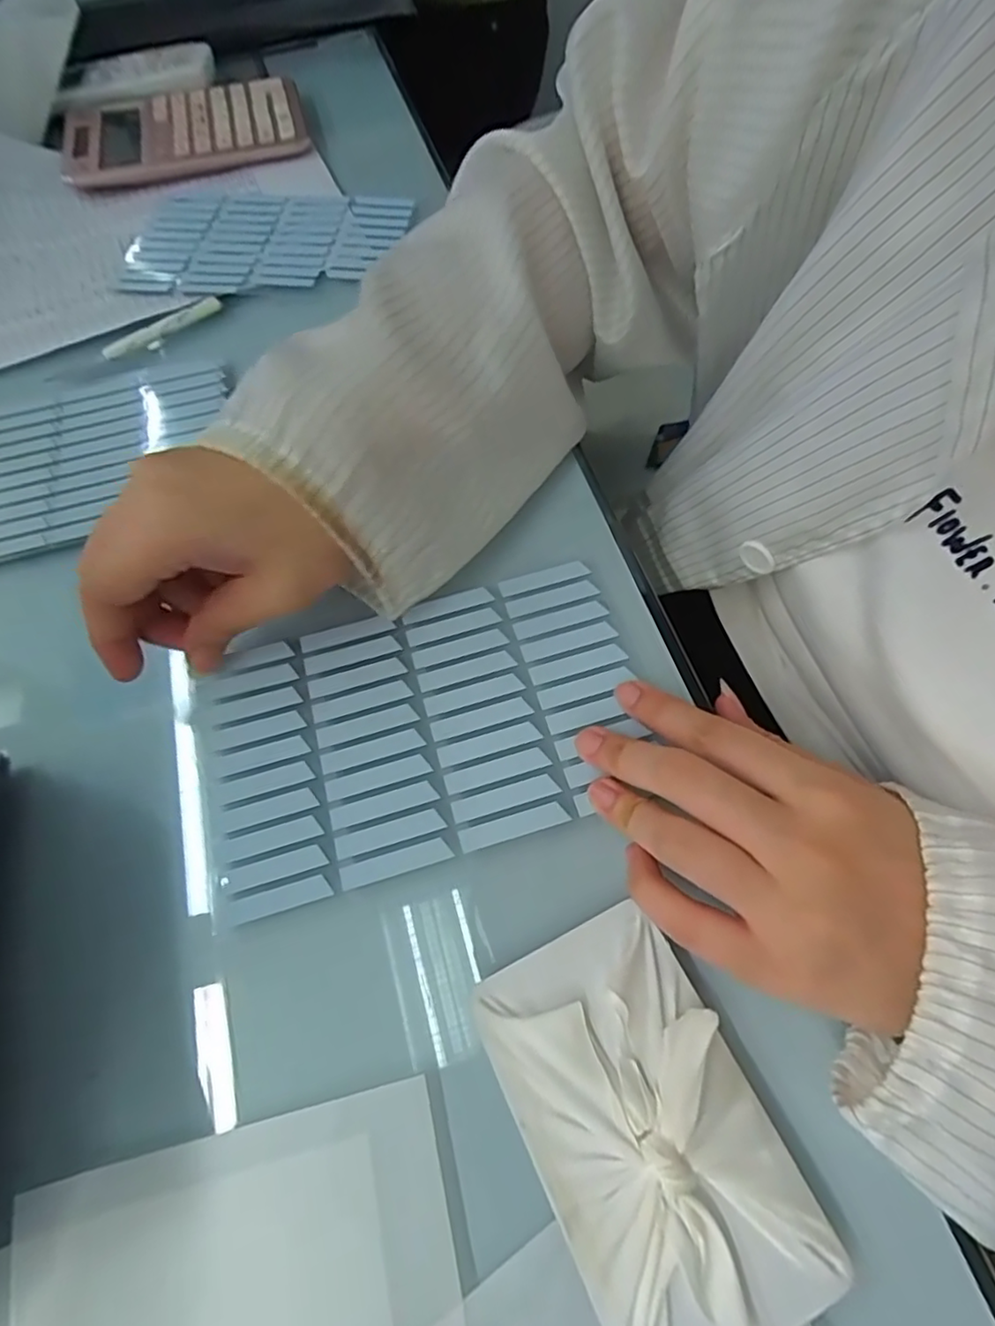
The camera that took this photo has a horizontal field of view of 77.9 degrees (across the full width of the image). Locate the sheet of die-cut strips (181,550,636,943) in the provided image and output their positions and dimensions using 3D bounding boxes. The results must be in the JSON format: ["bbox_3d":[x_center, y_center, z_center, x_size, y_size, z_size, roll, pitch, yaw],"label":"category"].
[{"bbox_3d":[-0.032,0.025,0.258,0.182,0.005,0.112,-16,63,-5],"label":"sheet of die-cut strips"}]

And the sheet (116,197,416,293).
[{"bbox_3d":[-0.162,-0.290,0.423,0.189,0.005,0.110,7,66,7],"label":"sheet"}]

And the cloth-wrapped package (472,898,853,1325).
[{"bbox_3d":[0.045,0.142,0.190,0.069,0.014,0.113,-25,65,-10],"label":"cloth-wrapped package"}]

